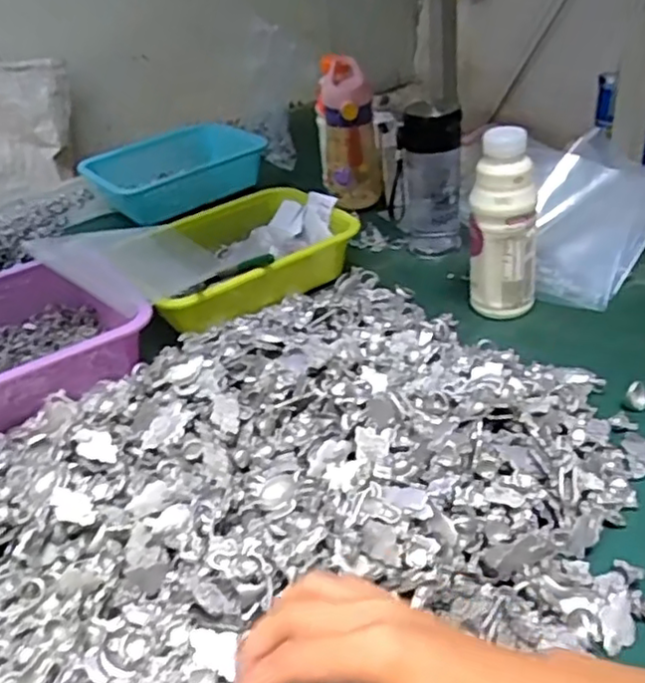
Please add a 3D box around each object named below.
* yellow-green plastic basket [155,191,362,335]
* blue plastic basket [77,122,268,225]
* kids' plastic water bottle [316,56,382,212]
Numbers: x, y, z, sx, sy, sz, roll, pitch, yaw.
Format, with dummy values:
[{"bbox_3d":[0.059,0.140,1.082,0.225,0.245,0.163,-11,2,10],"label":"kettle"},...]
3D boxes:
[{"bbox_3d":[-0.089,-0.102,0.830,0.246,0.074,0.192,-20,37,-20],"label":"yellow-green plastic basket"},{"bbox_3d":[-0.230,-0.270,1.091,0.284,0.073,0.166,-16,36,-14],"label":"blue plastic basket"},{"bbox_3d":[0.039,-0.308,0.994,0.085,0.206,0.088,-3,35,5],"label":"kids' plastic water bottle"}]

